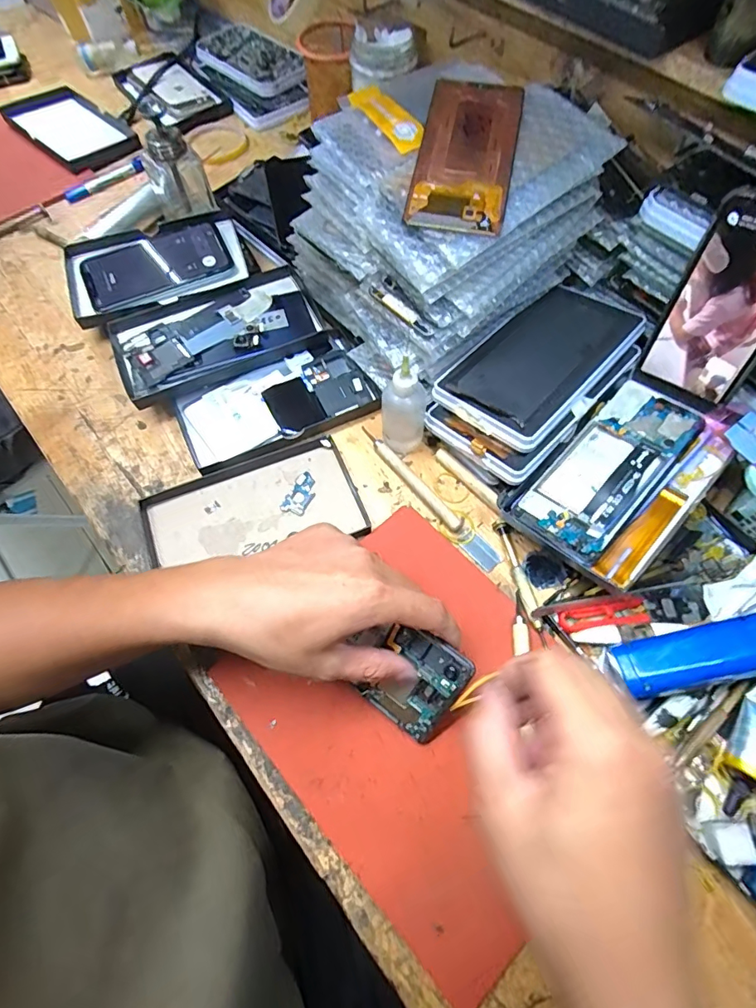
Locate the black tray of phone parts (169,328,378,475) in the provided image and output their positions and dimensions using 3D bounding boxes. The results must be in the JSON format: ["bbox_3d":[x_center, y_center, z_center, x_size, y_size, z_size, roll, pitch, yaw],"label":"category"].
[{"bbox_3d":[-0.093,-0.095,0.445,0.174,0.013,0.094,-21,66,-9],"label":"black tray of phone parts"}]

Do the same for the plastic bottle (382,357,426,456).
[{"bbox_3d":[0.021,-0.076,0.397,0.034,0.094,0.028,4,65,3],"label":"plastic bottle"}]

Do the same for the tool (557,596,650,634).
[{"bbox_3d":[0.168,0.084,0.360,0.064,0.008,0.019,-8,65,-3],"label":"tool"}]

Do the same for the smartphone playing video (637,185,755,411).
[{"bbox_3d":[0.256,-0.145,0.353,0.006,0.137,0.071,-31,57,-36],"label":"smartphone playing video"}]

